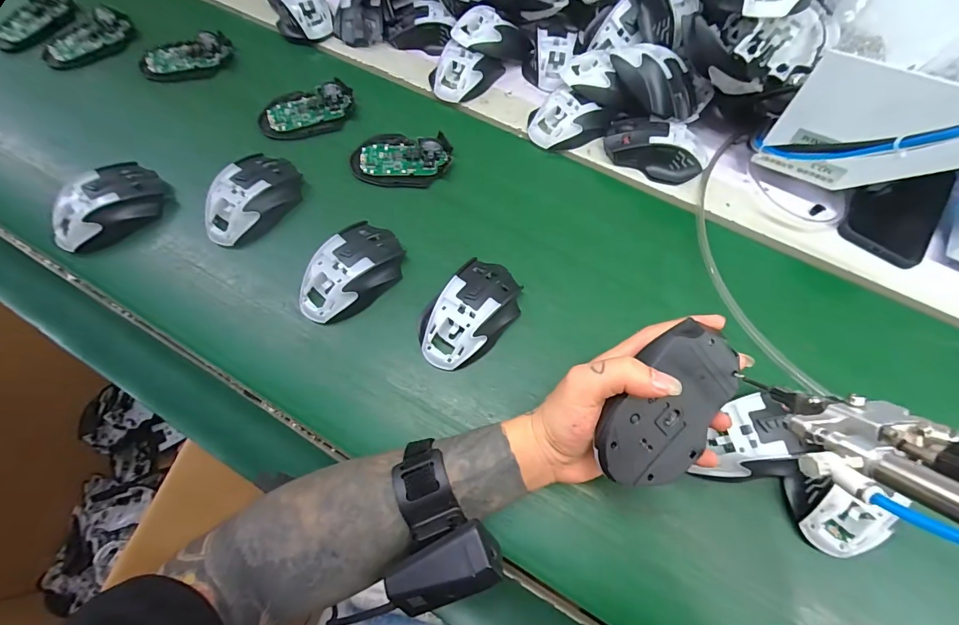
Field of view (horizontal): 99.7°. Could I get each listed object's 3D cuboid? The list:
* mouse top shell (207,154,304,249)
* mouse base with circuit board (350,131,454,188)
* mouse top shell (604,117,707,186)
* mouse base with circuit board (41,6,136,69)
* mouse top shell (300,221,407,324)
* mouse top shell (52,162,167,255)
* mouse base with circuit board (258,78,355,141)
[{"bbox_3d":[-0.249,-0.126,0.441,0.071,0.035,0.118,31,70,12],"label":"mouse top shell"},{"bbox_3d":[-0.091,-0.181,0.465,0.112,0.020,0.069,4,67,1],"label":"mouse base with circuit board"},{"bbox_3d":[0.199,-0.187,0.457,0.110,0.039,0.055,23,68,9],"label":"mouse top shell"},{"bbox_3d":[-0.529,-0.371,0.546,0.049,0.021,0.116,39,73,15],"label":"mouse base with circuit board"},{"bbox_3d":[-0.128,-0.041,0.405,0.069,0.035,0.113,29,69,11],"label":"mouse top shell"},{"bbox_3d":[-0.400,-0.116,0.434,0.075,0.035,0.115,25,70,10],"label":"mouse top shell"},{"bbox_3d":[-0.210,-0.247,0.492,0.114,0.025,0.065,-22,69,-10],"label":"mouse base with circuit board"}]

